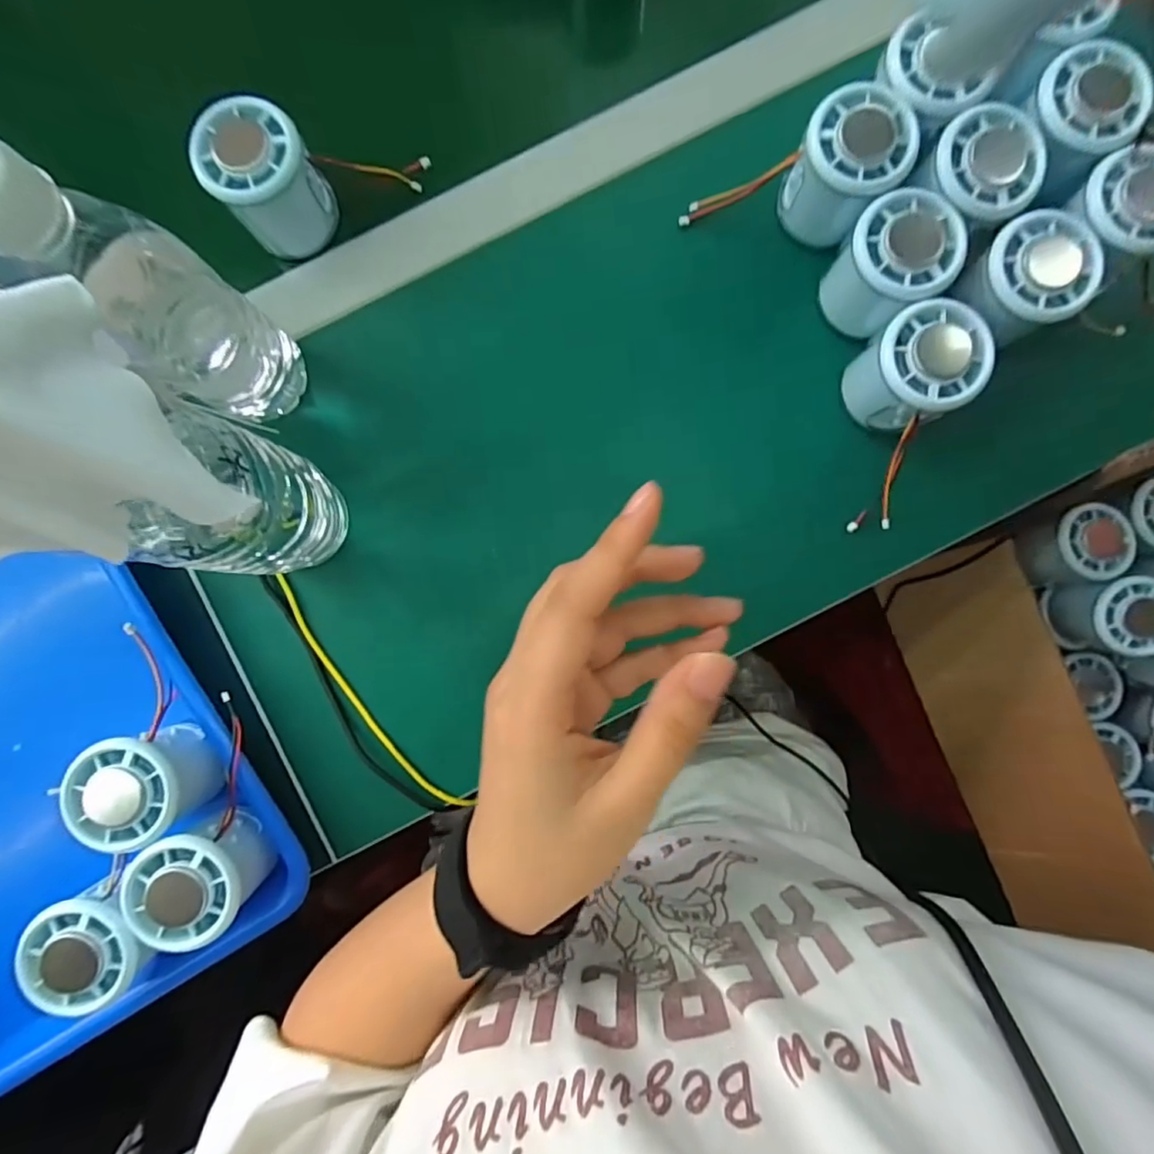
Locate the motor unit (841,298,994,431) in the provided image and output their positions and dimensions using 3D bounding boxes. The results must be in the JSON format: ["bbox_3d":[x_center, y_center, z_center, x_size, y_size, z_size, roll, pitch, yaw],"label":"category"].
[{"bbox_3d":[0.186,-0.115,0.321,0.056,0.049,0.055,0,88,0],"label":"motor unit"}]

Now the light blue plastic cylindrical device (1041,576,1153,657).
[{"bbox_3d":[0.409,0.030,0.451,0.054,0.074,0.053,0,88,0],"label":"light blue plastic cylindrical device"}]

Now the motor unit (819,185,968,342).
[{"bbox_3d":[0.175,-0.174,0.326,0.057,0.050,0.055,0,88,0],"label":"motor unit"}]

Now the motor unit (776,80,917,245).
[{"bbox_3d":[0.150,-0.230,0.327,0.055,0.053,0.050,0,88,0],"label":"motor unit"}]

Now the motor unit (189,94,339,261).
[{"bbox_3d":[-0.178,-0.227,0.338,0.059,0.066,0.053,-38,88,-1],"label":"motor unit"}]

